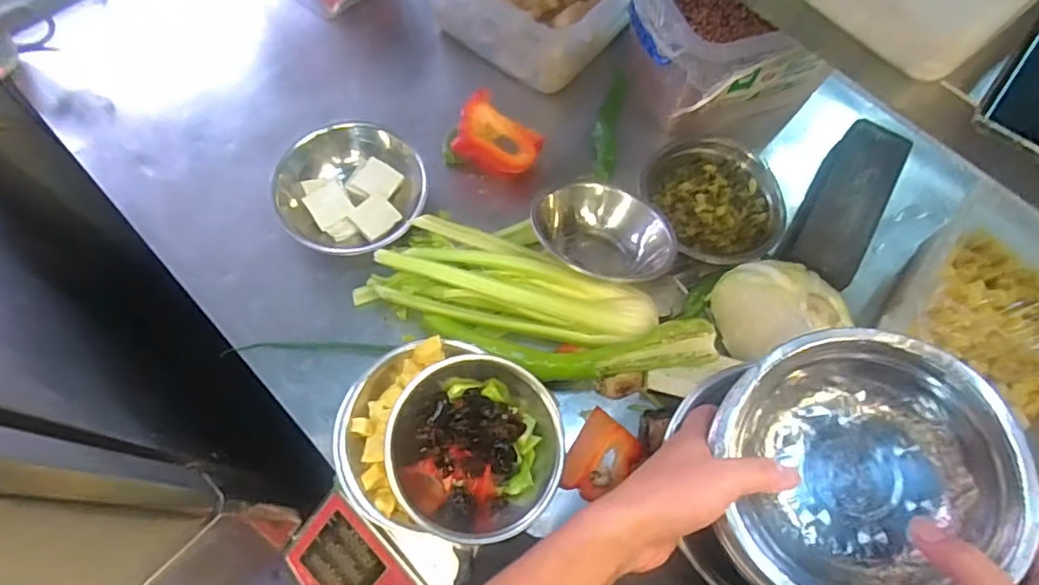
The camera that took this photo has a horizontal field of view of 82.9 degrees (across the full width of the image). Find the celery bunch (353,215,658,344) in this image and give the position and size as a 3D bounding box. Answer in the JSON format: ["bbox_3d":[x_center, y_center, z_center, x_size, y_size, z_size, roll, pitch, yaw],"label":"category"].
[{"bbox_3d":[-0.009,-0.014,0.611,0.305,0.051,0.119,11,67,2],"label":"celery bunch"}]

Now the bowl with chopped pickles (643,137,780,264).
[{"bbox_3d":[0.222,-0.107,0.675,0.136,0.049,0.155,-31,72,-14],"label":"bowl with chopped pickles"}]

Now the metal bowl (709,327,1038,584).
[{"bbox_3d":[0.213,0.112,0.372,0.166,0.065,0.173,-14,66,17],"label":"metal bowl"}]

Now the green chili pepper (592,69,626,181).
[{"bbox_3d":[0.107,-0.202,0.715,0.031,0.031,0.142,9,67,1],"label":"green chili pepper"}]

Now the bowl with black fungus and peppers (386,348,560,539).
[{"bbox_3d":[-0.036,0.133,0.509,0.142,0.067,0.147,1,67,-2],"label":"bowl with black fungus and peppers"}]

